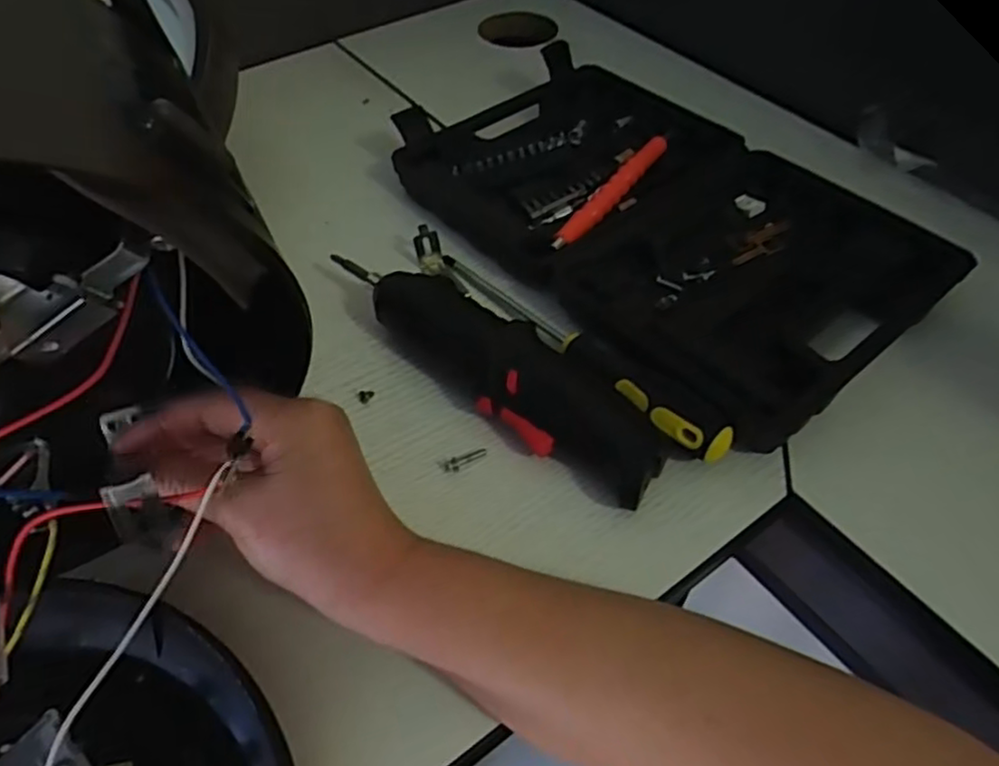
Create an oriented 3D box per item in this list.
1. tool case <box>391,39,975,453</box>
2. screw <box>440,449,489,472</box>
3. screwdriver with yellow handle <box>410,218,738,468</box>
[{"bbox_3d":[0.097,-0.118,0.471,0.239,0.038,0.354,-34,58,-24],"label":"tool case"},{"bbox_3d":[-0.019,0.041,0.363,0.026,0.004,0.010,-13,52,-10],"label":"screw"},{"bbox_3d":[0.031,-0.031,0.402,0.026,0.019,0.236,-34,58,-25],"label":"screwdriver with yellow handle"}]

